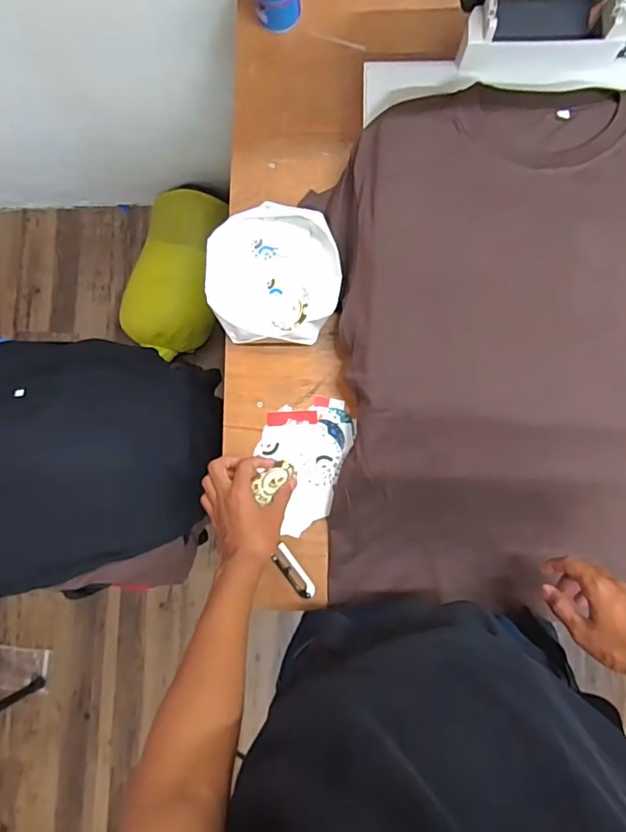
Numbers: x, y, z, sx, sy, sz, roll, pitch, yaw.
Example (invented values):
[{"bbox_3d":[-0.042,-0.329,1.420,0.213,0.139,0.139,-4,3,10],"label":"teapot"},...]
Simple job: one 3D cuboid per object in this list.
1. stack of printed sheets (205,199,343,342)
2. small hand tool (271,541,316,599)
[{"bbox_3d":[-0.054,-0.186,0.678,0.173,0.040,0.173,-4,86,1],"label":"stack of printed sheets"},{"bbox_3d":[-0.025,0.210,0.679,0.028,0.009,0.076,-38,86,-1],"label":"small hand tool"}]

